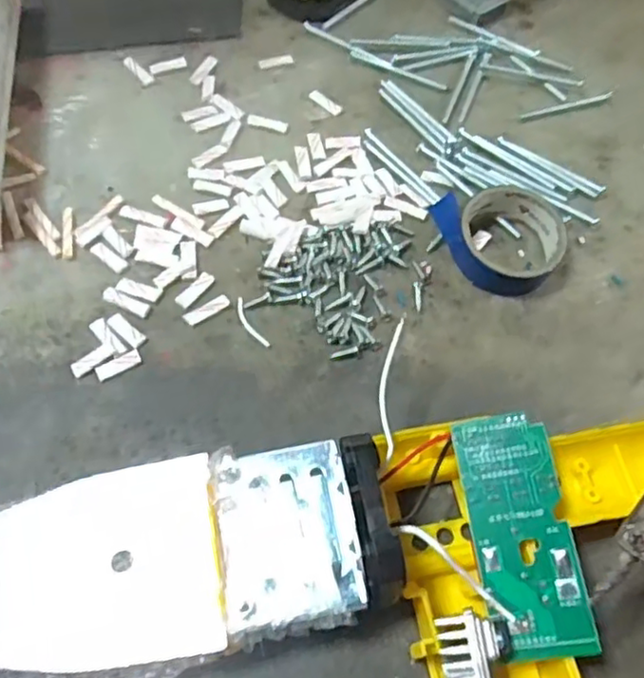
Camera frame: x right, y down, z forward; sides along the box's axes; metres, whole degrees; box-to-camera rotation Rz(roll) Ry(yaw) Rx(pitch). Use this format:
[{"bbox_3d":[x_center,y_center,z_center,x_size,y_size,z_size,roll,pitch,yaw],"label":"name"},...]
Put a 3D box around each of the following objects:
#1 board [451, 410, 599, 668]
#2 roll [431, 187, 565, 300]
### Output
[{"bbox_3d":[0.069,0.067,0.222,0.033,0.004,0.080,-13,69,12],"label":"board"},{"bbox_3d":[0.084,-0.050,0.311,0.063,0.022,0.055,29,63,12],"label":"roll"}]

